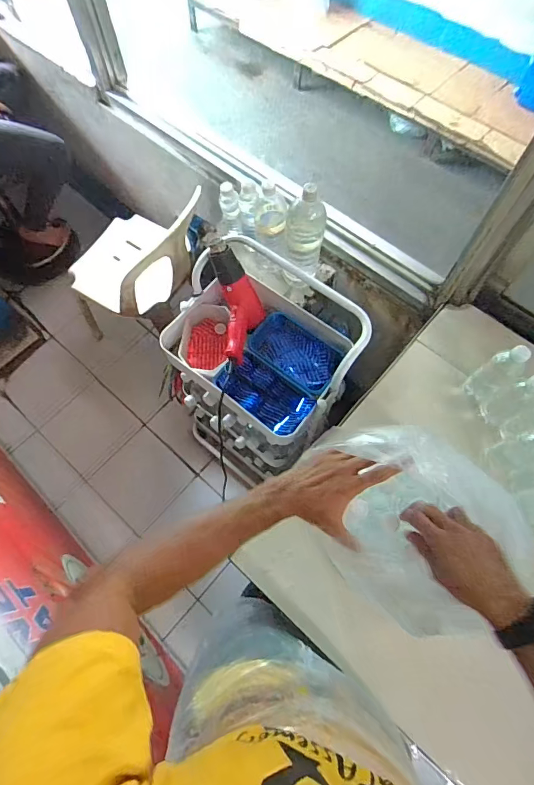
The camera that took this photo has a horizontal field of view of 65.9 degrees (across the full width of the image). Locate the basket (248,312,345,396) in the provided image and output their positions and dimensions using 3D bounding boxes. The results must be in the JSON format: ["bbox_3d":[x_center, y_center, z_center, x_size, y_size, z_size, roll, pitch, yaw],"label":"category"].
[{"bbox_3d":[0.074,-0.101,1.009,0.223,0.050,0.136,41,73,15],"label":"basket"}]

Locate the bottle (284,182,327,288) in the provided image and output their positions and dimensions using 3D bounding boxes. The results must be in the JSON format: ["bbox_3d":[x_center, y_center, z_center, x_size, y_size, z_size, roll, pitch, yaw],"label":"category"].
[{"bbox_3d":[0.082,-0.327,0.952,0.088,0.288,0.111,8,67,3],"label":"bottle"}]

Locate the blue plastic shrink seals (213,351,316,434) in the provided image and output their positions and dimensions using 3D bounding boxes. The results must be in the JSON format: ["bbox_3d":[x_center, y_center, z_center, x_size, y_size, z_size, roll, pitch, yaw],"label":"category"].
[{"bbox_3d":[-0.004,-0.001,0.955,0.222,0.061,0.131,31,70,12],"label":"blue plastic shrink seals"}]

